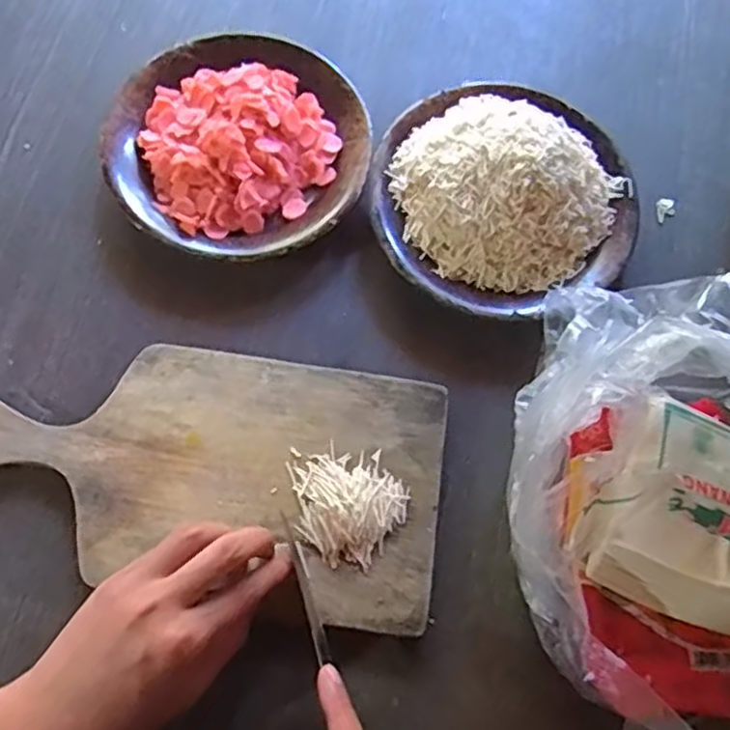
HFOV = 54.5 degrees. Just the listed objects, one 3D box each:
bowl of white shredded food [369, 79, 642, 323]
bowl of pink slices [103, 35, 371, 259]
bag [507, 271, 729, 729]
[{"bbox_3d":[0.098,-0.126,0.499,0.180,0.069,0.176,1,72,-2],"label":"bowl of white shredded food"},{"bbox_3d":[-0.092,-0.162,0.513,0.180,0.047,0.178,1,72,-2],"label":"bowl of pink slices"},{"bbox_3d":[0.192,0.079,0.411,0.211,0.110,0.259,9,72,0],"label":"bag"}]

